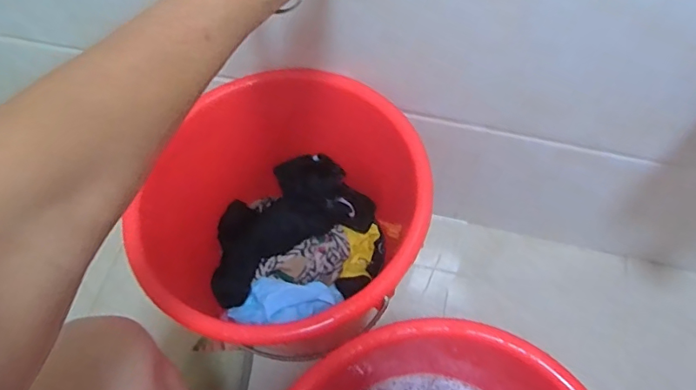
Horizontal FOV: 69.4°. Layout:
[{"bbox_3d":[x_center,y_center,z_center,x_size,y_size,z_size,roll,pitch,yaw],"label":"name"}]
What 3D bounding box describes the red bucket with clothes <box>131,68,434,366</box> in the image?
[{"bbox_3d":[-0.073,0.047,0.717,0.340,0.275,0.322,19,64,12],"label":"red bucket with clothes"}]

